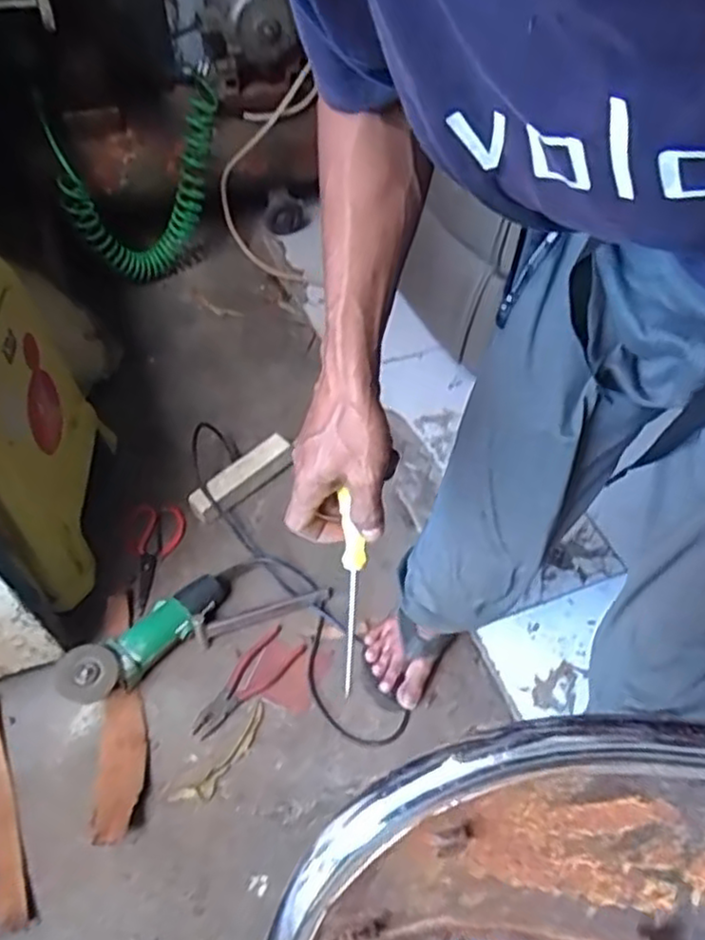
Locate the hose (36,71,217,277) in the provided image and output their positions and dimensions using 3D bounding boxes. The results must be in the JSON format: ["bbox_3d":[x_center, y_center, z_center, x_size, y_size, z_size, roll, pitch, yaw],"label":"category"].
[{"bbox_3d":[-0.434,-0.602,1.519,0.364,0.369,0.059,-23,40,-20],"label":"hose"}]

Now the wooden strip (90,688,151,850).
[{"bbox_3d":[-0.307,0.392,0.936,0.059,0.030,0.193,-3,51,-5],"label":"wooden strip"}]

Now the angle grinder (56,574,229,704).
[{"bbox_3d":[-0.292,0.233,1.008,0.076,0.081,0.265,37,58,24],"label":"angle grinder"}]

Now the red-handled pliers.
[{"bbox_3d":[-0.157,0.306,1.021,0.060,0.011,0.188,38,58,24],"label":"red-handled pliers"}]

